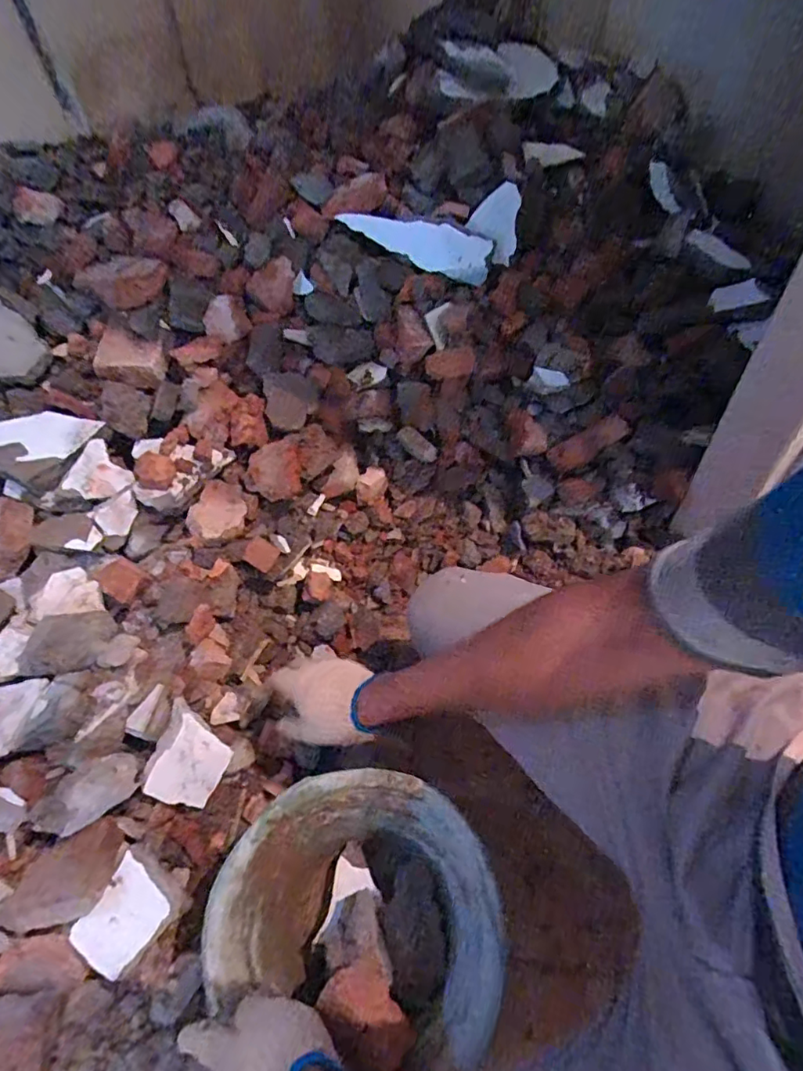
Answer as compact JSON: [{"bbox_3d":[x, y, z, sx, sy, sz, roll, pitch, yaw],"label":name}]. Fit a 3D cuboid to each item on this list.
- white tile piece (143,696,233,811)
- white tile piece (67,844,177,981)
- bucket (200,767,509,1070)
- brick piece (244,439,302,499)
[{"bbox_3d":[-0.254,0.266,0.673,0.085,0.020,0.105,26,73,-20],"label":"white tile piece"},{"bbox_3d":[-0.284,0.393,0.575,0.076,0.009,0.093,36,61,3],"label":"white tile piece"},{"bbox_3d":[-0.027,0.386,0.575,0.257,0.181,0.222,19,56,18],"label":"bucket"},{"bbox_3d":[-0.184,-0.091,0.798,0.083,0.053,0.058,-26,54,-15],"label":"brick piece"}]

